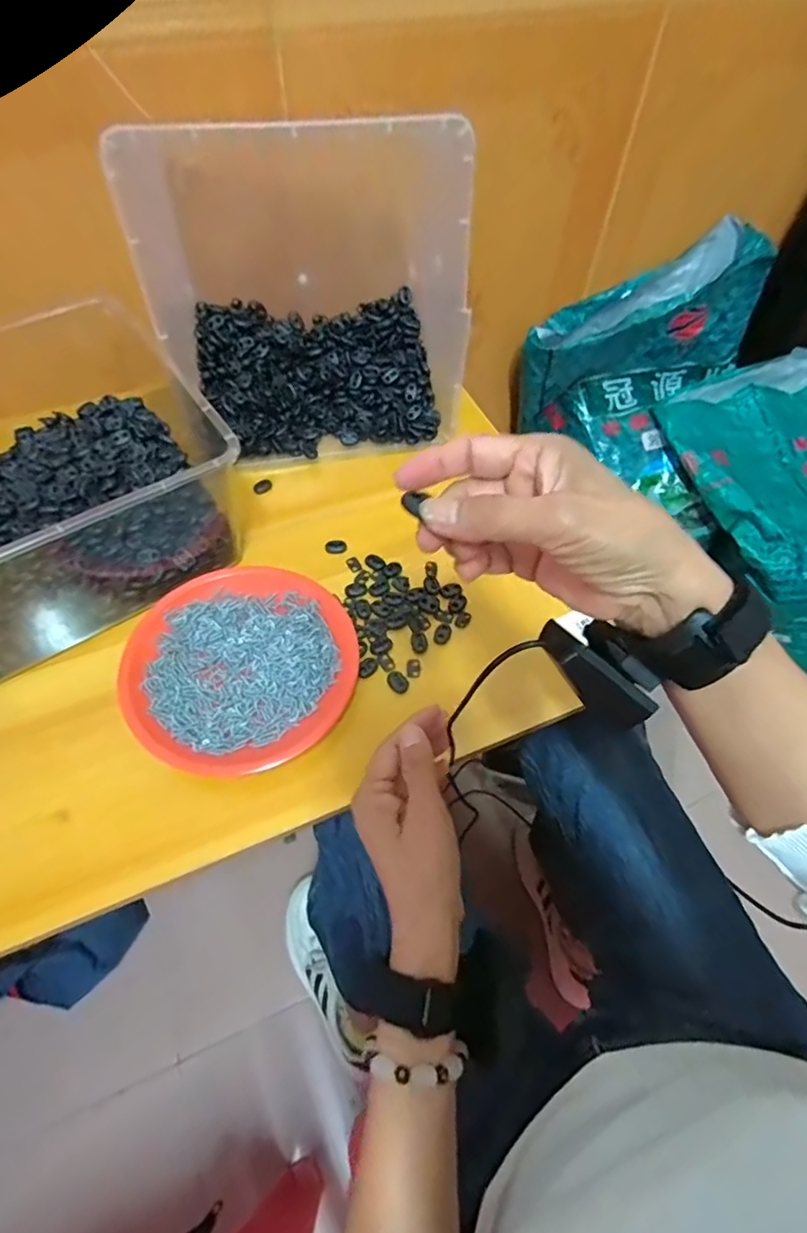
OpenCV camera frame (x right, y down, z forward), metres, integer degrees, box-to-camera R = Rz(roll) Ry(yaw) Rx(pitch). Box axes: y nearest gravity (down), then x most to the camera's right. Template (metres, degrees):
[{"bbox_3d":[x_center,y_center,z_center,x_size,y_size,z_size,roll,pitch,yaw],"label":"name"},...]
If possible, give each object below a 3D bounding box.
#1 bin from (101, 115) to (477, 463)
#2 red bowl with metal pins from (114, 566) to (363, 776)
[{"bbox_3d":[-0.100,-0.346,0.596,0.300,0.268,0.209,-11,58,-9],"label":"bin"},{"bbox_3d":[-0.144,0.041,0.502,0.190,0.030,0.182,1,57,-2],"label":"red bowl with metal pins"}]

